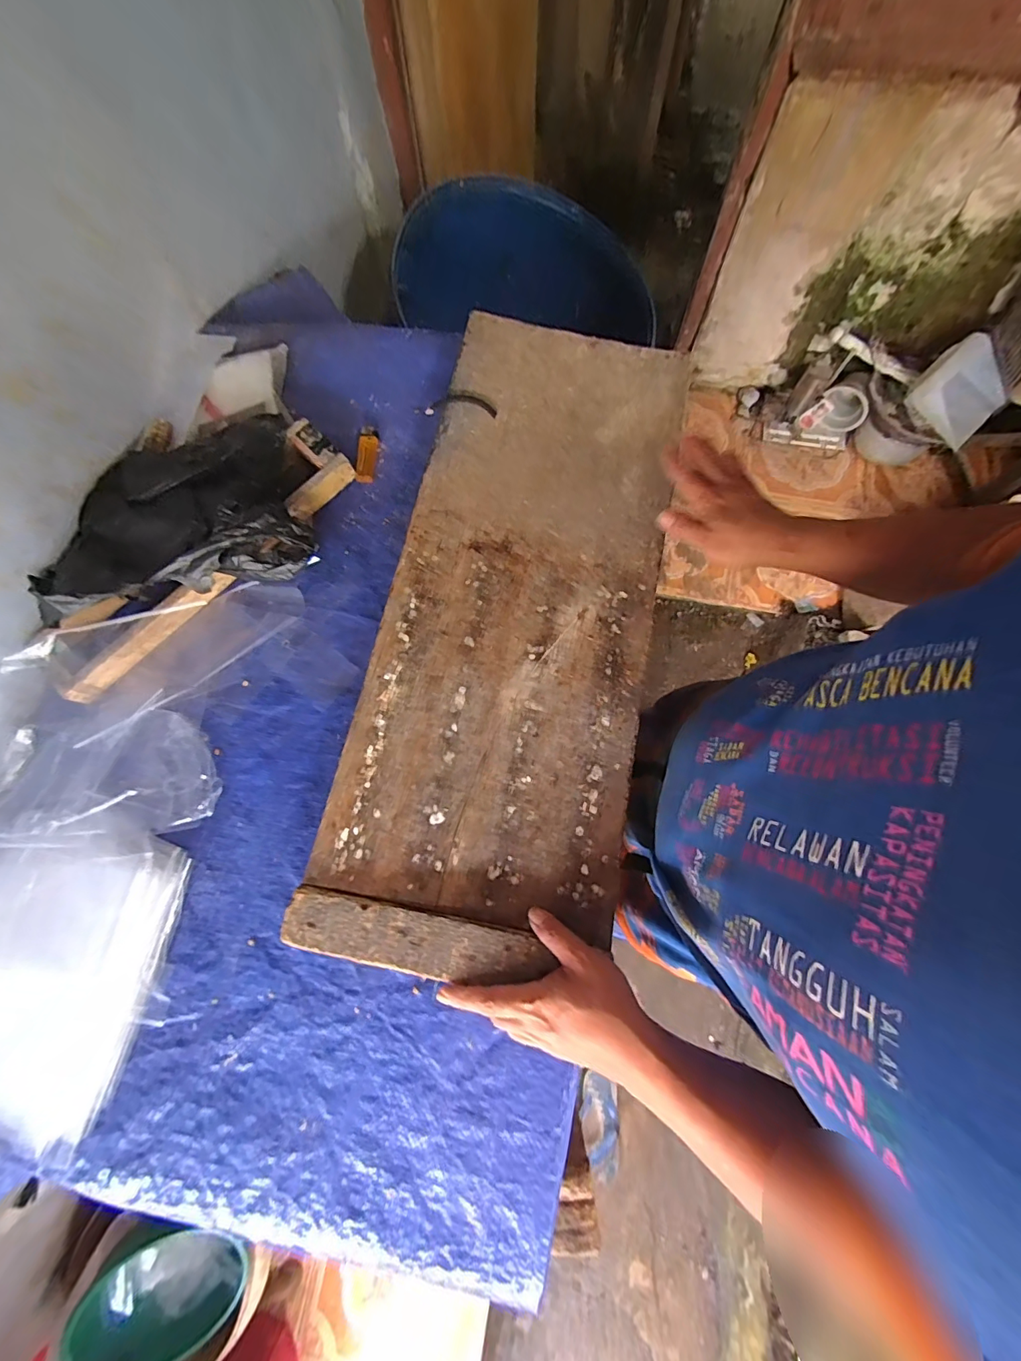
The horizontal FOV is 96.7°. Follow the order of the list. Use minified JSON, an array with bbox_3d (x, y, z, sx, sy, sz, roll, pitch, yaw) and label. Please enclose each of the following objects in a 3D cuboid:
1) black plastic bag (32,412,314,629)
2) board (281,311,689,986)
[{"bbox_3d":[-0.409,-0.221,0.562,0.296,0.085,0.256,-16,74,-3],"label":"black plastic bag"},{"bbox_3d":[0.012,-0.084,0.497,0.290,0.031,0.736,12,77,4],"label":"board"}]

